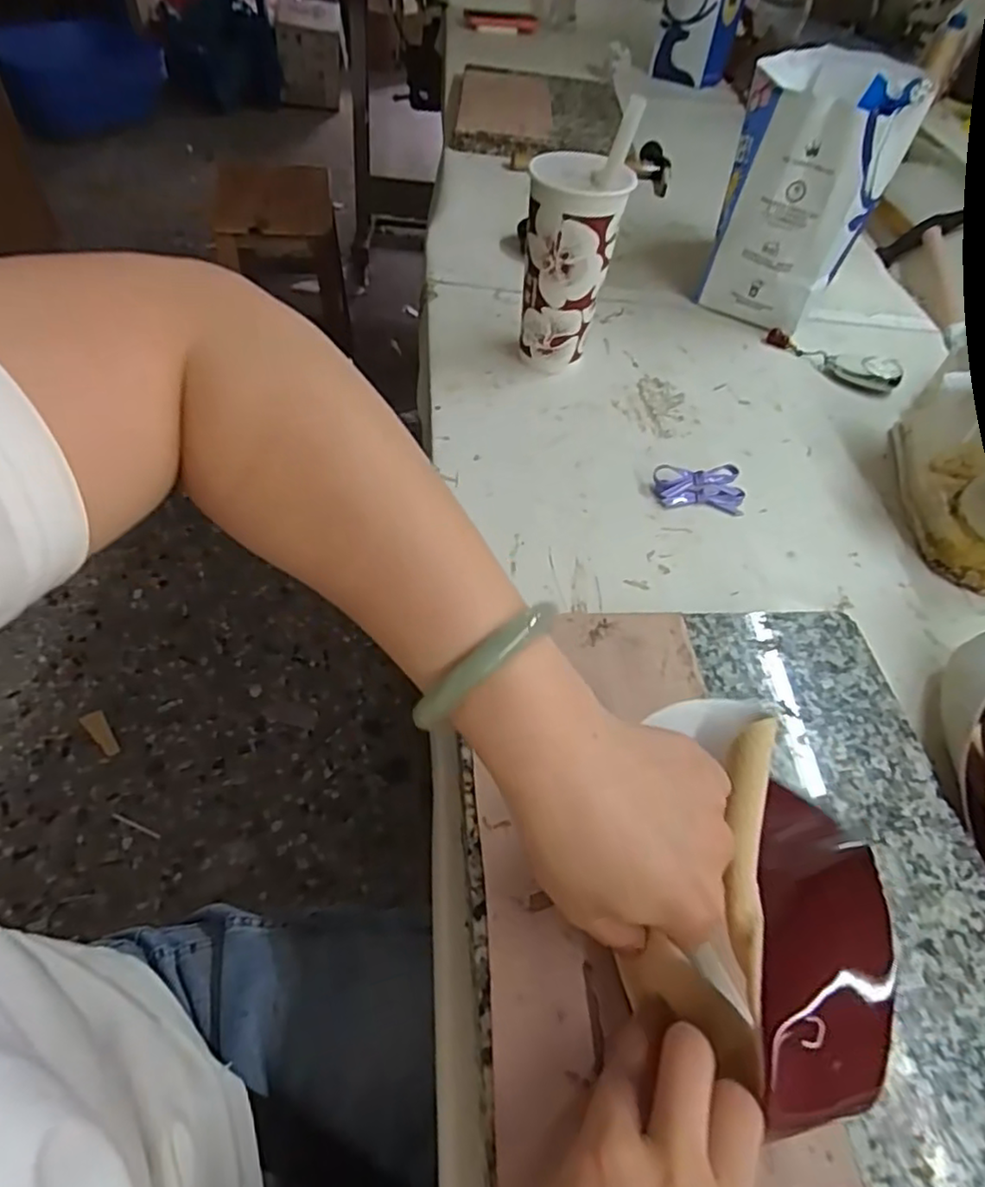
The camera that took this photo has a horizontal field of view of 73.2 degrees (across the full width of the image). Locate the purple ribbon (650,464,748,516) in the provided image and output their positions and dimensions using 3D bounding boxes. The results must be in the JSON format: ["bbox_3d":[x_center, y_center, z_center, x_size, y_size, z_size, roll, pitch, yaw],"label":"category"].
[{"bbox_3d":[0.173,-0.088,0.554,0.074,0.020,0.037,5,51,-4],"label":"purple ribbon"}]

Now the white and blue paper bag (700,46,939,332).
[{"bbox_3d":[0.344,-0.433,0.726,0.140,0.208,0.226,27,53,15],"label":"white and blue paper bag"}]

